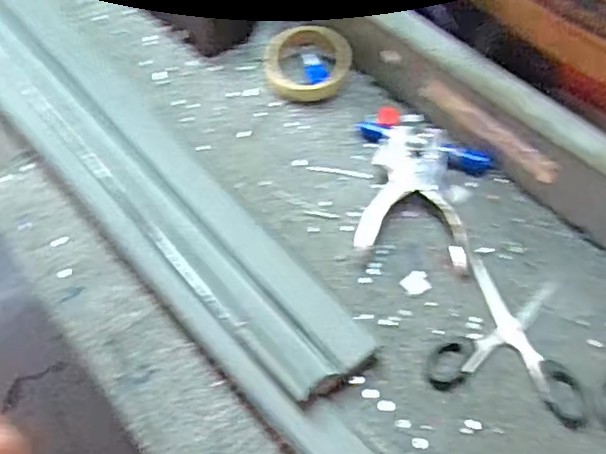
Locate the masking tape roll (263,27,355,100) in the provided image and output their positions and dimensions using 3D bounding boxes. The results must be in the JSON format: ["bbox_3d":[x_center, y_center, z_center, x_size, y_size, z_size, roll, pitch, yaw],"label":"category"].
[{"bbox_3d":[0.004,-0.183,0.677,0.092,0.025,0.089,37,76,20],"label":"masking tape roll"}]

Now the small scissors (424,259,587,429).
[{"bbox_3d":[0.175,0.089,0.514,0.121,0.004,0.126,15,57,11],"label":"small scissors"}]

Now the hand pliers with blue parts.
[{"bbox_3d":[0.115,-0.048,0.596,0.123,0.026,0.180,8,56,6],"label":"hand pliers with blue parts"}]

